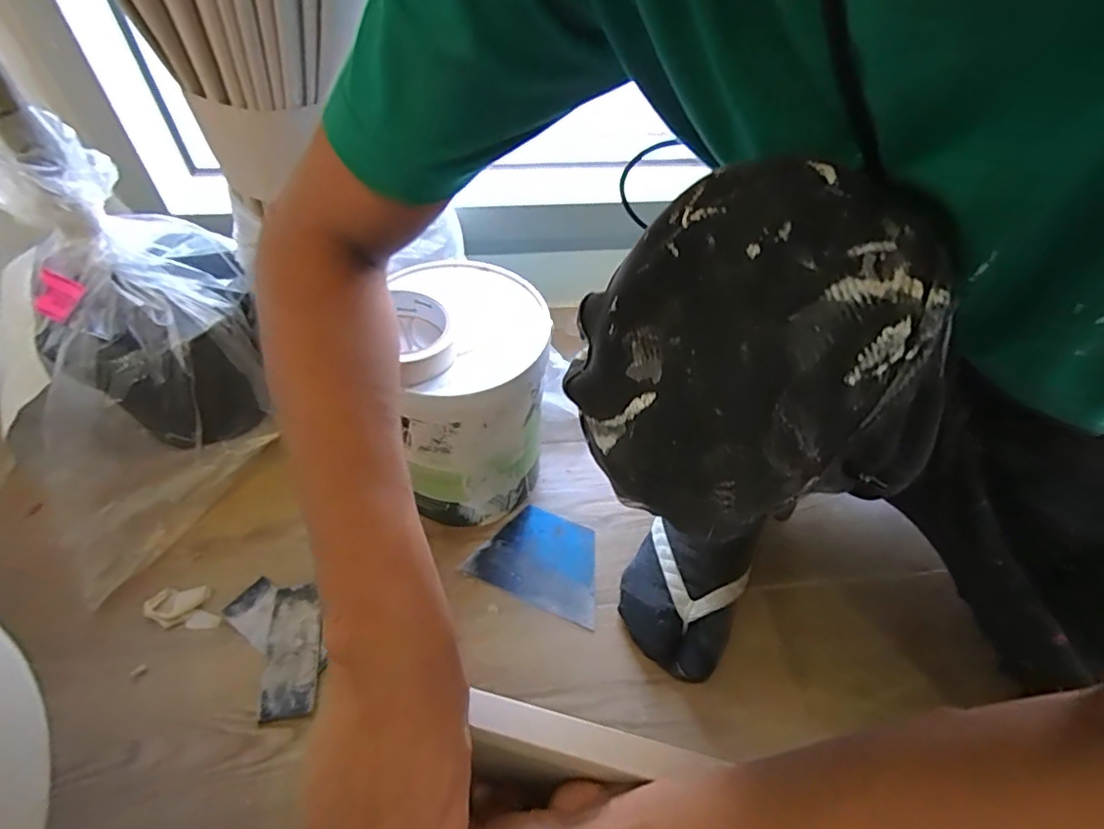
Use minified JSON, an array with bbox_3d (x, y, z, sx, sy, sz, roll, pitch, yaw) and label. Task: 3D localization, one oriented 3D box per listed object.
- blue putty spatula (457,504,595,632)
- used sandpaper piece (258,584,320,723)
[{"bbox_3d":[-0.008,0.148,0.590,0.133,0.009,0.099,20,53,15],"label":"blue putty spatula"},{"bbox_3d":[-0.236,0.211,0.512,0.049,0.011,0.113,-3,51,-5],"label":"used sandpaper piece"}]

